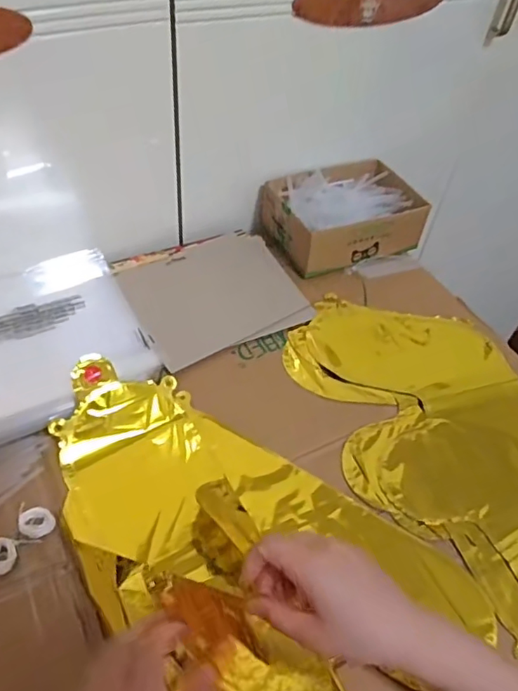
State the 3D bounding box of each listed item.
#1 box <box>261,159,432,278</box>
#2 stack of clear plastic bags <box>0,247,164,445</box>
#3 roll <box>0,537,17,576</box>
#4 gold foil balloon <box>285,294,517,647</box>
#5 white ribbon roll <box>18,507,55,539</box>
[{"bbox_3d":[0.106,-0.168,0.713,0.184,0.065,0.134,-14,53,-18],"label":"box"},{"bbox_3d":[-0.242,-0.005,0.569,0.221,0.024,0.210,-21,55,-23],"label":"stack of clear plastic bags"},{"bbox_3d":[-0.207,0.169,0.437,0.022,0.009,0.027,-12,52,-16],"label":"roll"},{"bbox_3d":[0.200,0.112,0.534,0.228,0.020,0.430,-14,53,-18],"label":"gold foil balloon"},{"bbox_3d":[-0.186,0.148,0.455,0.027,0.005,0.026,3,50,-4],"label":"white ribbon roll"}]

